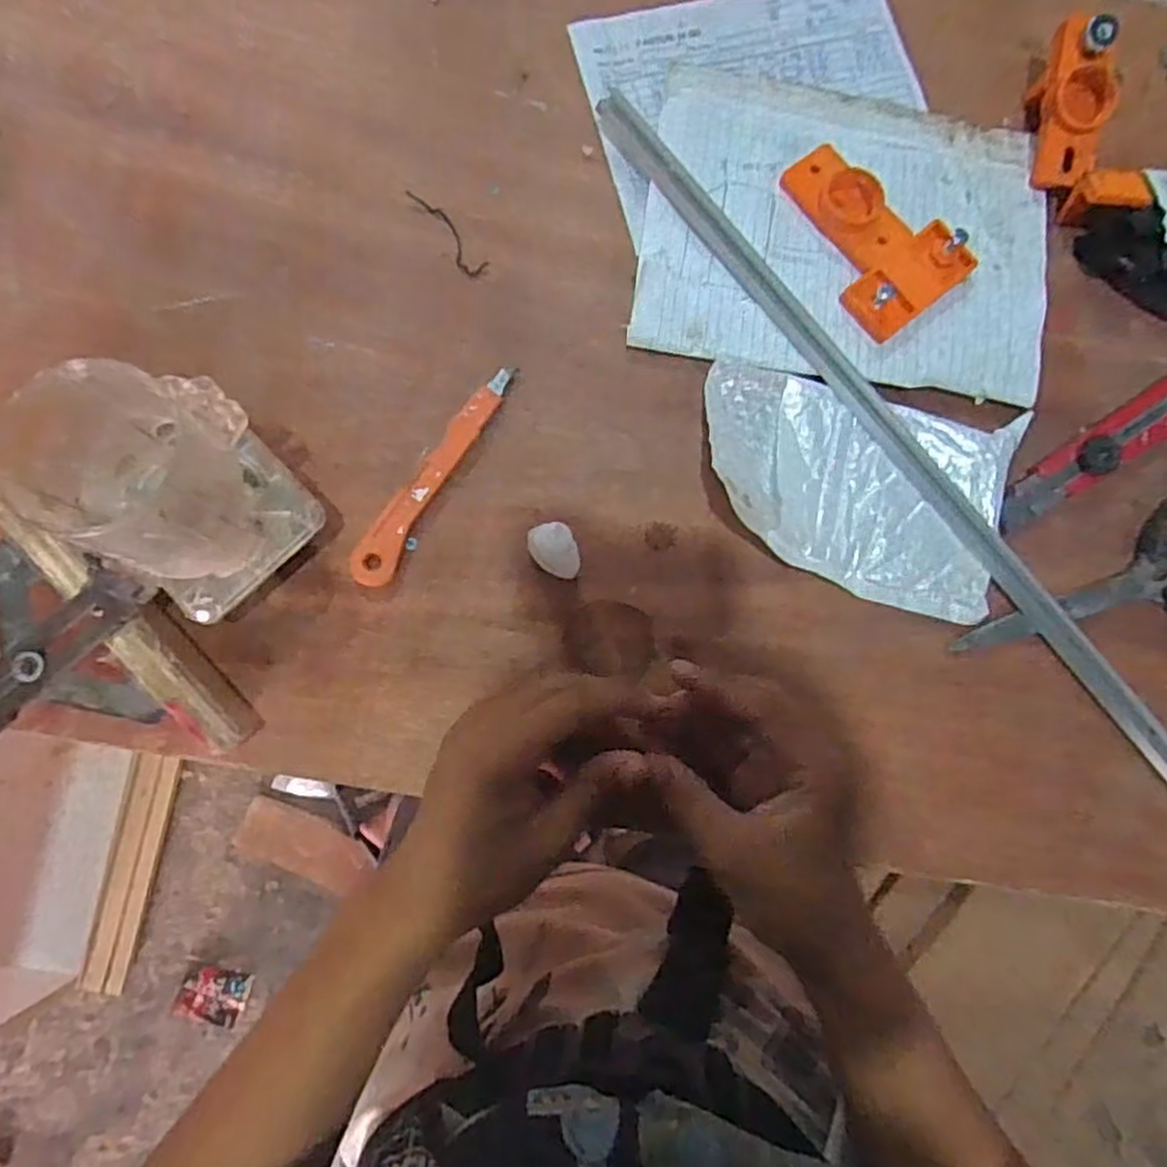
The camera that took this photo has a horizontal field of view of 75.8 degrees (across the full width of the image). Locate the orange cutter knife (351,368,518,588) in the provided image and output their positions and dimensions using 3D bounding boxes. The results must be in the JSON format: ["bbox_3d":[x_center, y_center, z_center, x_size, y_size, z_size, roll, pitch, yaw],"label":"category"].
[{"bbox_3d":[-0.083,-0.062,0.413,0.024,0.007,0.141,29,80,0],"label":"orange cutter knife"}]

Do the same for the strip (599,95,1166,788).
[{"bbox_3d":[0.187,-0.076,0.430,0.021,0.011,0.535,-38,86,-6],"label":"strip"}]

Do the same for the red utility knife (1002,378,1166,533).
[{"bbox_3d":[0.310,-0.080,0.444,0.162,0.015,0.030,-31,85,-8],"label":"red utility knife"}]

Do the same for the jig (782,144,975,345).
[{"bbox_3d":[0.168,-0.208,0.440,0.078,0.017,0.115,-37,86,-9],"label":"jig"}]

